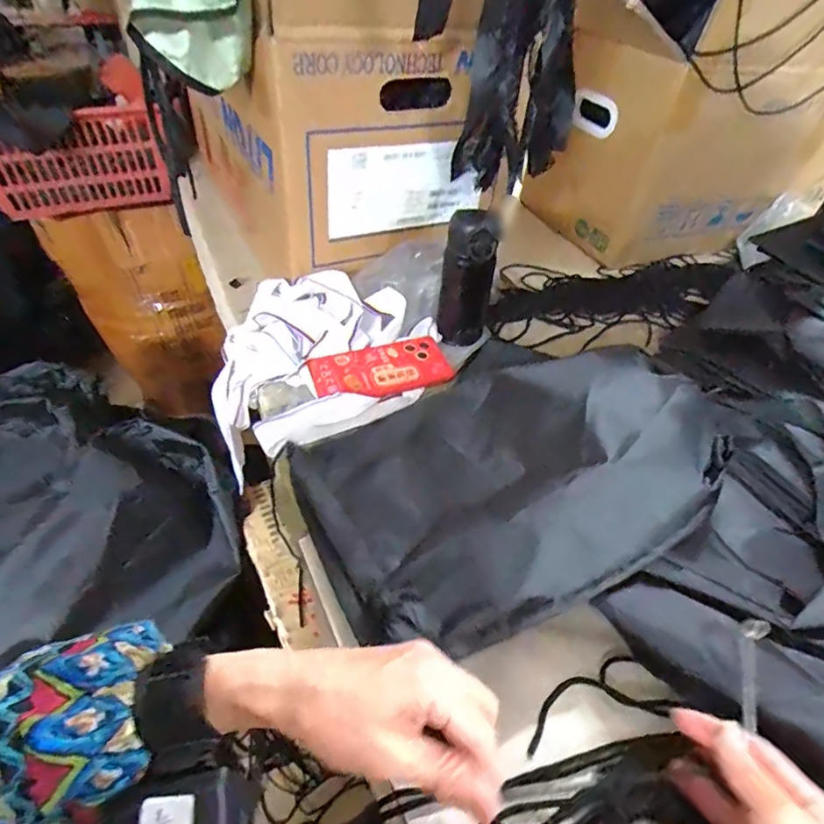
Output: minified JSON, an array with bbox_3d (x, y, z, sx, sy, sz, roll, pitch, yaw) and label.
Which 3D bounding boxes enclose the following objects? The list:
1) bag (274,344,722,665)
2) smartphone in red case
[{"bbox_3d":[0.091,0.030,0.475,0.382,0.085,0.282,-24,52,-26],"label":"bag"},{"bbox_3d":[-0.035,-0.050,0.626,0.163,0.014,0.082,-16,49,-20],"label":"smartphone in red case"}]

